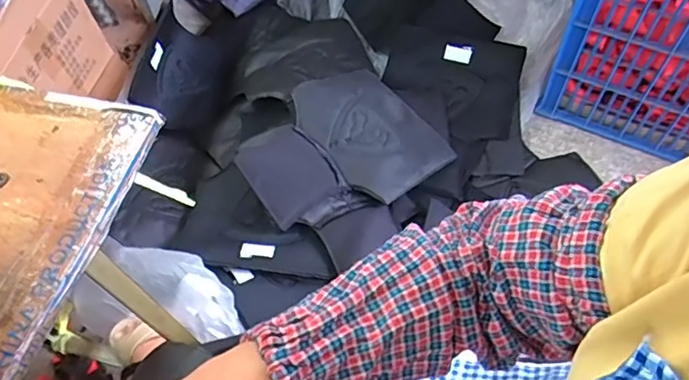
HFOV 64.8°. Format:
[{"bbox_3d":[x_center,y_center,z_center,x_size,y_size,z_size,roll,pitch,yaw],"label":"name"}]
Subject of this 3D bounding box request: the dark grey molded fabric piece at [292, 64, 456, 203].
[{"bbox_3d":[0.062,-0.142,1.251,0.277,0.050,0.333,-35,77,-26],"label":"dark grey molded fabric piece"}]

